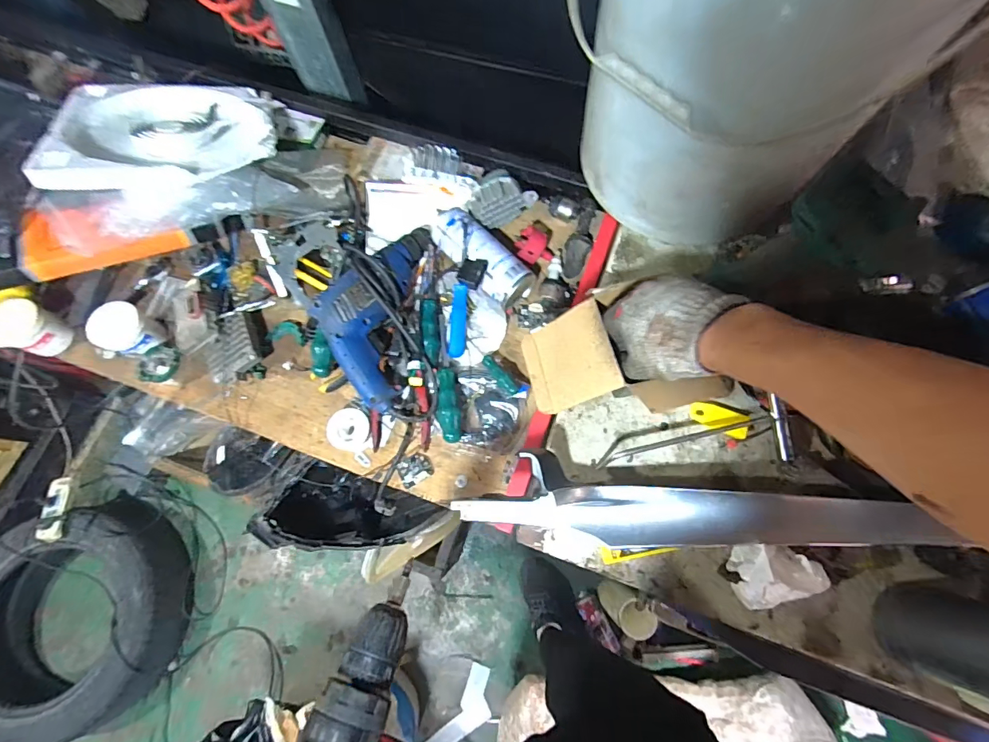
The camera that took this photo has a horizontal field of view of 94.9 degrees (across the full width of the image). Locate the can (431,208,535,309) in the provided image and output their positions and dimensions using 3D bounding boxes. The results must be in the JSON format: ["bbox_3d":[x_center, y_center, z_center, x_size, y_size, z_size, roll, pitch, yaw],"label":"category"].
[{"bbox_3d":[-0.017,-0.166,0.658,0.066,0.062,0.159,-43,77,-10],"label":"can"}]

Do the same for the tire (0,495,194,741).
[{"bbox_3d":[-1.207,0.715,1.266,0.646,0.226,0.559,-27,74,-6],"label":"tire"}]

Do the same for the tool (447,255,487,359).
[{"bbox_3d":[-0.044,-0.087,0.627,0.038,0.026,0.135,15,102,6],"label":"tool"}]

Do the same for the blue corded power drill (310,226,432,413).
[{"bbox_3d":[-0.169,-0.088,0.609,0.110,0.056,0.261,8,74,4],"label":"blue corded power drill"}]

